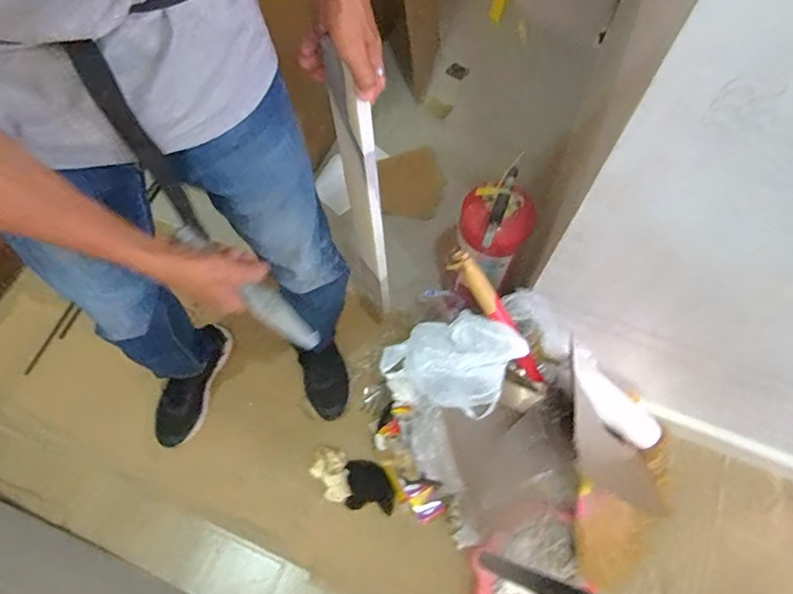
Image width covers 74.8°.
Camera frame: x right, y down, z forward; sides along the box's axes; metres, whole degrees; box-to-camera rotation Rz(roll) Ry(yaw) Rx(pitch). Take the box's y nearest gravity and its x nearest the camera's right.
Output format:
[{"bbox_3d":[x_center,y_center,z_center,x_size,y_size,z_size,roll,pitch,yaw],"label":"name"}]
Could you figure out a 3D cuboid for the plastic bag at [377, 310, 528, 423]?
[{"bbox_3d":[0.089,0.097,0.817,0.184,0.074,0.167,40,73,16],"label":"plastic bag"}]

